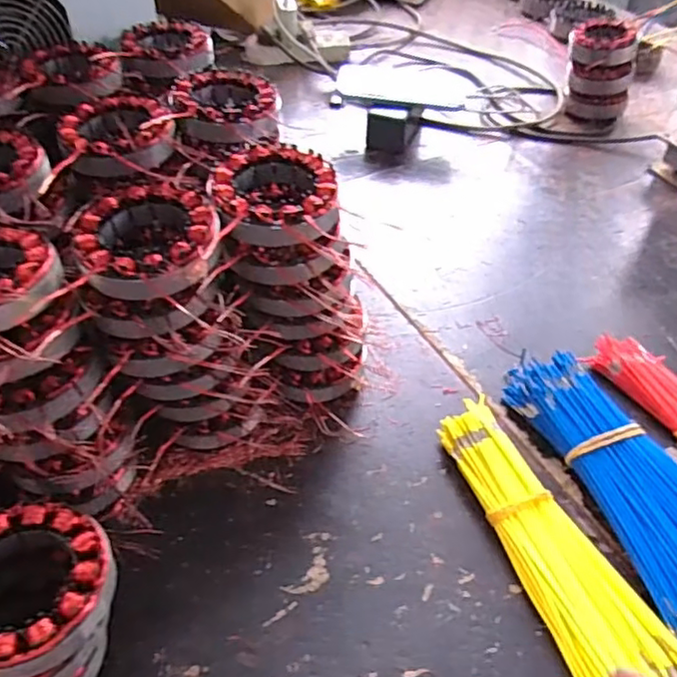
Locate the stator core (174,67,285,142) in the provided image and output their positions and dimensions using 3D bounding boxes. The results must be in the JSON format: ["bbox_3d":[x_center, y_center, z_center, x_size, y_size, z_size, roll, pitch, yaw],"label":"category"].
[{"bbox_3d":[-0.092,-0.191,0.518,0.084,0.032,0.093,-3,45,-6],"label":"stator core"}]

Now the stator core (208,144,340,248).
[{"bbox_3d":[-0.043,-0.093,0.425,0.085,0.034,0.092,-3,45,-5],"label":"stator core"}]

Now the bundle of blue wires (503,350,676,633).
[{"bbox_3d":[0.221,0.103,0.459,0.097,0.036,0.250,-16,47,-18],"label":"bundle of blue wires"}]

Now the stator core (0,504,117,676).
[{"bbox_3d":[-0.167,0.129,0.328,0.088,0.024,0.087,1,45,-1],"label":"stator core"}]

